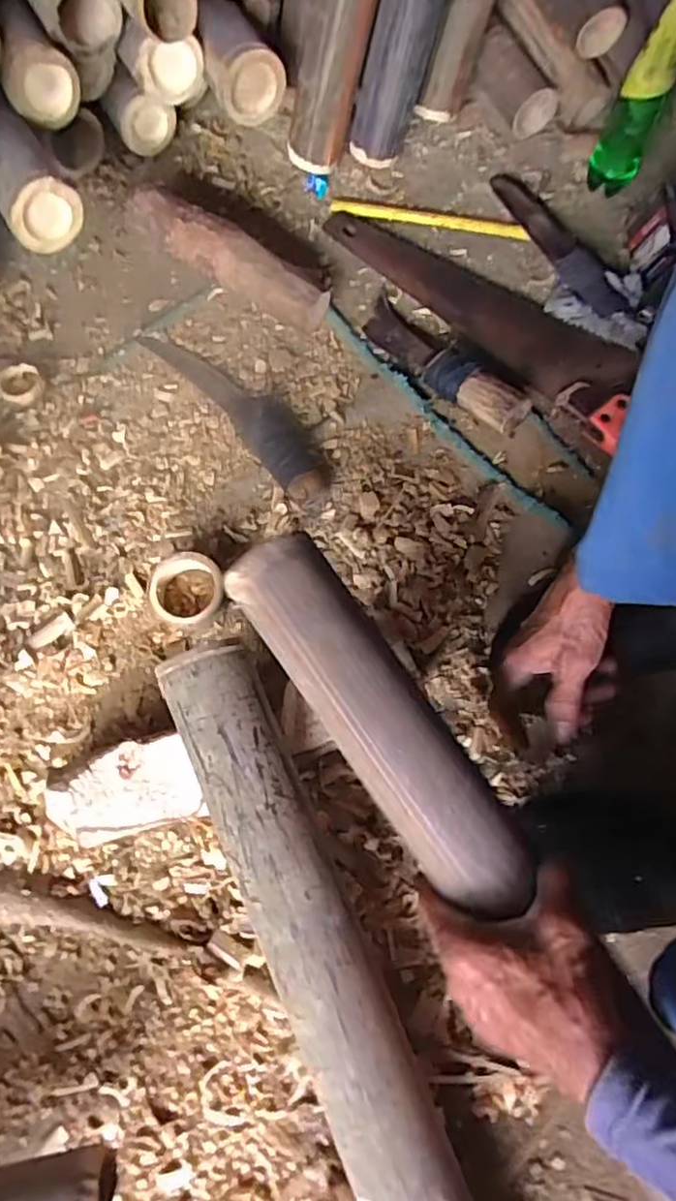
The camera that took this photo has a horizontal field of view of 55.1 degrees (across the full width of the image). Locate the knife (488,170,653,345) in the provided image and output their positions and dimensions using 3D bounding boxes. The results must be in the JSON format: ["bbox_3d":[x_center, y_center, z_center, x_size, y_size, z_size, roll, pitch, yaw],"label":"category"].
[{"bbox_3d":[0.258,-0.402,0.759,0.085,0.027,0.291,-33,74,-10],"label":"knife"}]

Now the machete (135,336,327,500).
[{"bbox_3d":[-0.105,-0.214,0.704,0.062,0.028,0.283,-40,75,-12],"label":"machete"}]

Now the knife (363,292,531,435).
[{"bbox_3d":[0.111,-0.269,0.709,0.060,0.046,0.231,-42,76,-12],"label":"knife"}]

